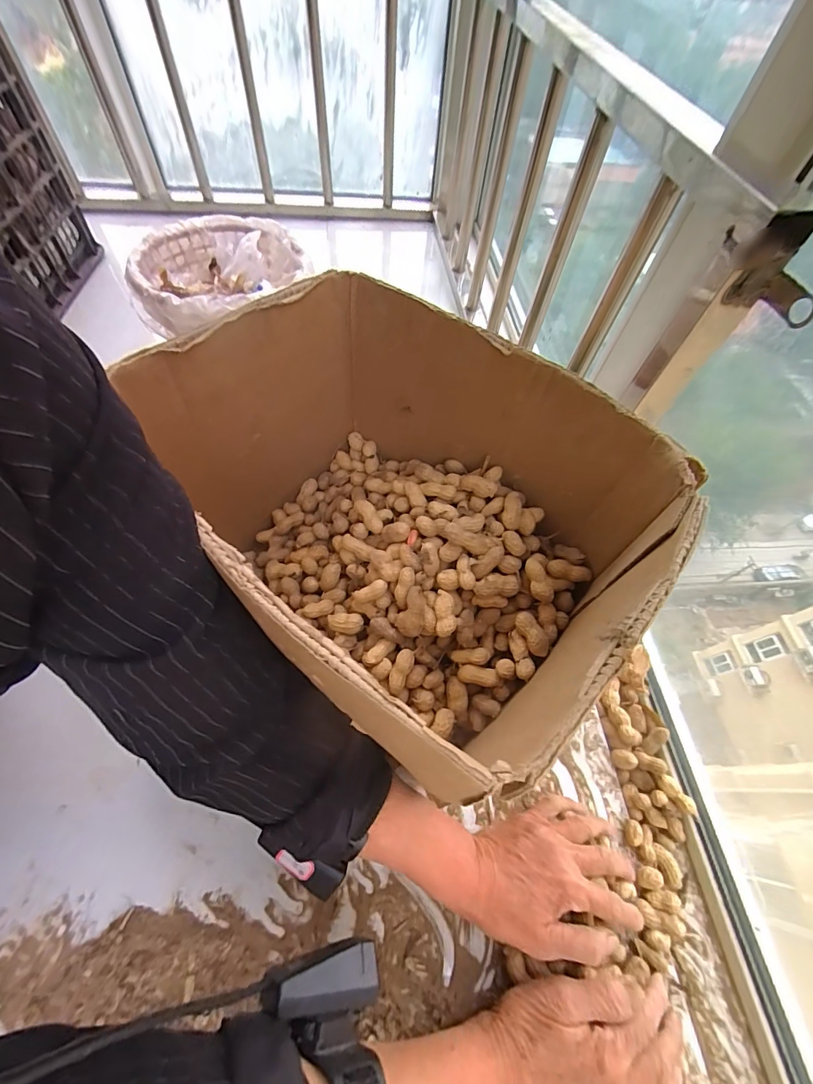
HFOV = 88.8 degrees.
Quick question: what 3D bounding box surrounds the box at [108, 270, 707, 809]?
[{"bbox_3d":[-0.009,-0.016,0.337,0.254,0.225,0.335,-39,69,-23],"label":"box"}]

